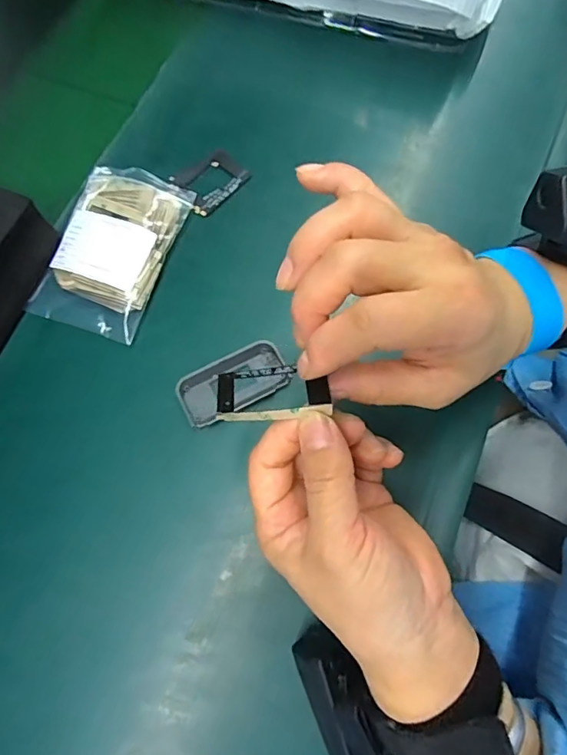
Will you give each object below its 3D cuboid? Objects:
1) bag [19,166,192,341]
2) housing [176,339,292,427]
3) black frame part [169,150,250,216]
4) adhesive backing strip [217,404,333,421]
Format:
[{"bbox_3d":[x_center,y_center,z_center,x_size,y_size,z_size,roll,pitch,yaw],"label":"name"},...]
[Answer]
[{"bbox_3d":[-0.131,-0.098,0.360,0.086,0.023,0.130,16,71,7],"label":"bag"},{"bbox_3d":[-0.034,0.005,0.332,0.075,0.010,0.038,-29,72,-9],"label":"housing"},{"bbox_3d":[-0.060,-0.161,0.389,0.045,0.005,0.056,43,76,15],"label":"black frame part"},{"bbox_3d":[-0.004,0.016,0.216,0.052,0.004,0.005,-6,70,5],"label":"adhesive backing strip"}]

